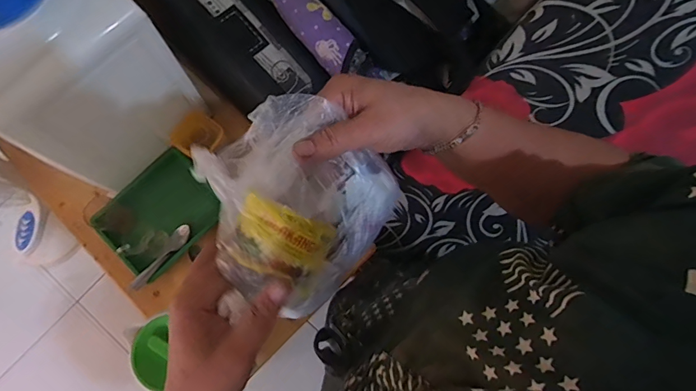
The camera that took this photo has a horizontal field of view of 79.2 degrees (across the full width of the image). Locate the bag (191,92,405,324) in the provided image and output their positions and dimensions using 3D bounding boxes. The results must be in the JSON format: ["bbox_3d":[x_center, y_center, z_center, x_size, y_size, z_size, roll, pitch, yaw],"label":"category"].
[{"bbox_3d":[-0.046,0.010,0.328,0.134,0.077,0.151,44,80,8],"label":"bag"}]

